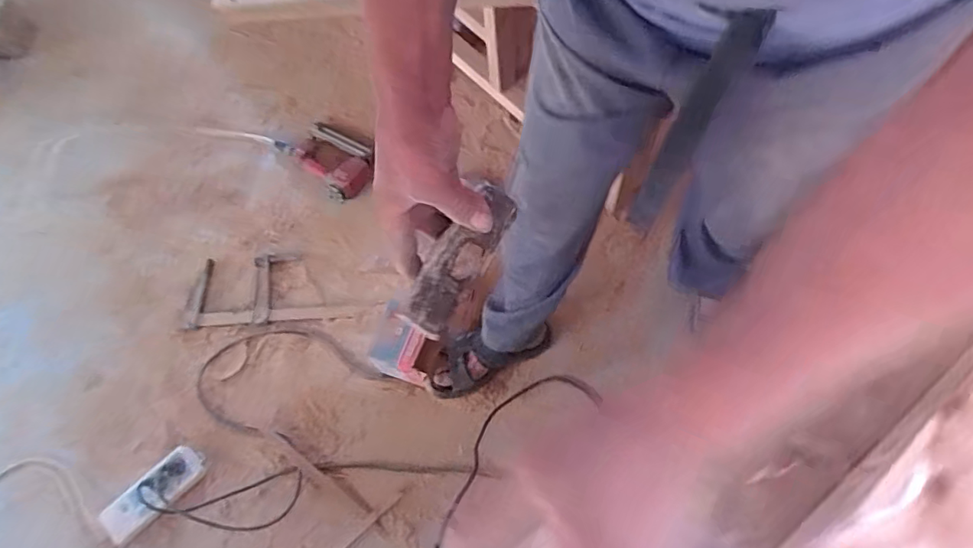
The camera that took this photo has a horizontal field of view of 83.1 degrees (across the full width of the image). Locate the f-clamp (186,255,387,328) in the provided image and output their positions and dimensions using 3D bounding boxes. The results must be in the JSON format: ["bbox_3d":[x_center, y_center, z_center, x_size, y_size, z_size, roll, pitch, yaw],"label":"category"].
[{"bbox_3d":[-0.472,0.028,1.253,0.425,0.034,0.174,-8,65,4],"label":"f-clamp"}]

